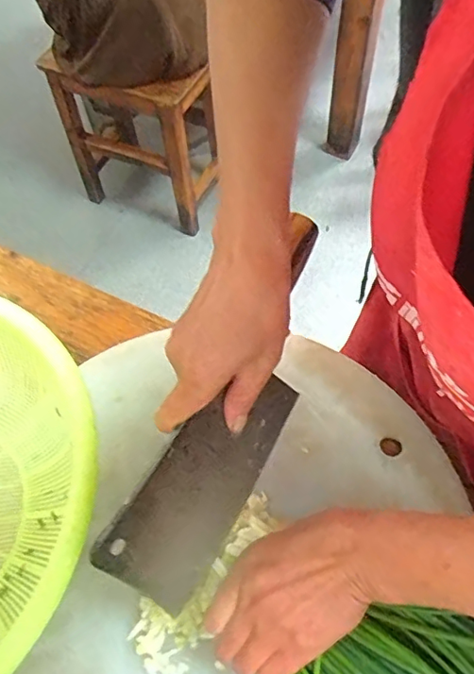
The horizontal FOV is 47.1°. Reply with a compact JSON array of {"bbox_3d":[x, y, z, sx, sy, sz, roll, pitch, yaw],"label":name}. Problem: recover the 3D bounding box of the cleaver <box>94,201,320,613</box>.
[{"bbox_3d":[-0.005,0.048,0.377,0.028,0.103,0.259,17,69,42],"label":"cleaver"}]

